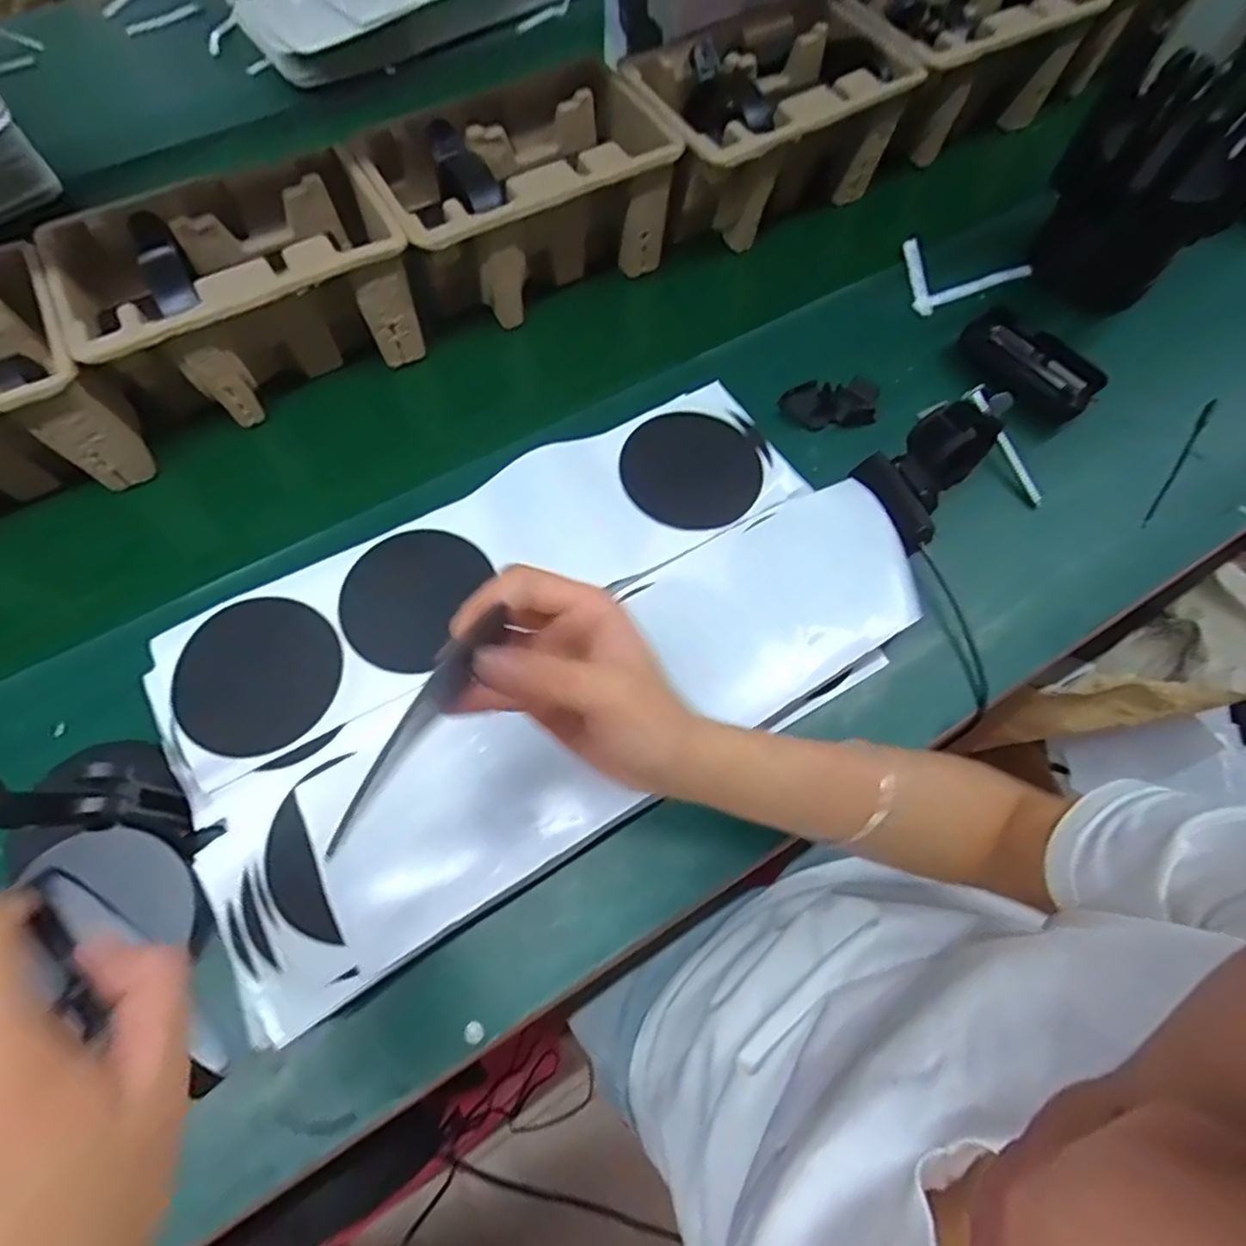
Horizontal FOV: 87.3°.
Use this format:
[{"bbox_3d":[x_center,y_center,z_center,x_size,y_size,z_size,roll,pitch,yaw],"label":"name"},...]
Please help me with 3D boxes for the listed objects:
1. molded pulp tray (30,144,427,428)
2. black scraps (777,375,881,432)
[{"bbox_3d":[-0.281,-0.248,0.498,0.218,0.101,0.138,-26,70,-12],"label":"molded pulp tray"},{"bbox_3d":[0.162,-0.171,0.509,0.072,0.020,0.038,6,66,1],"label":"black scraps"}]

